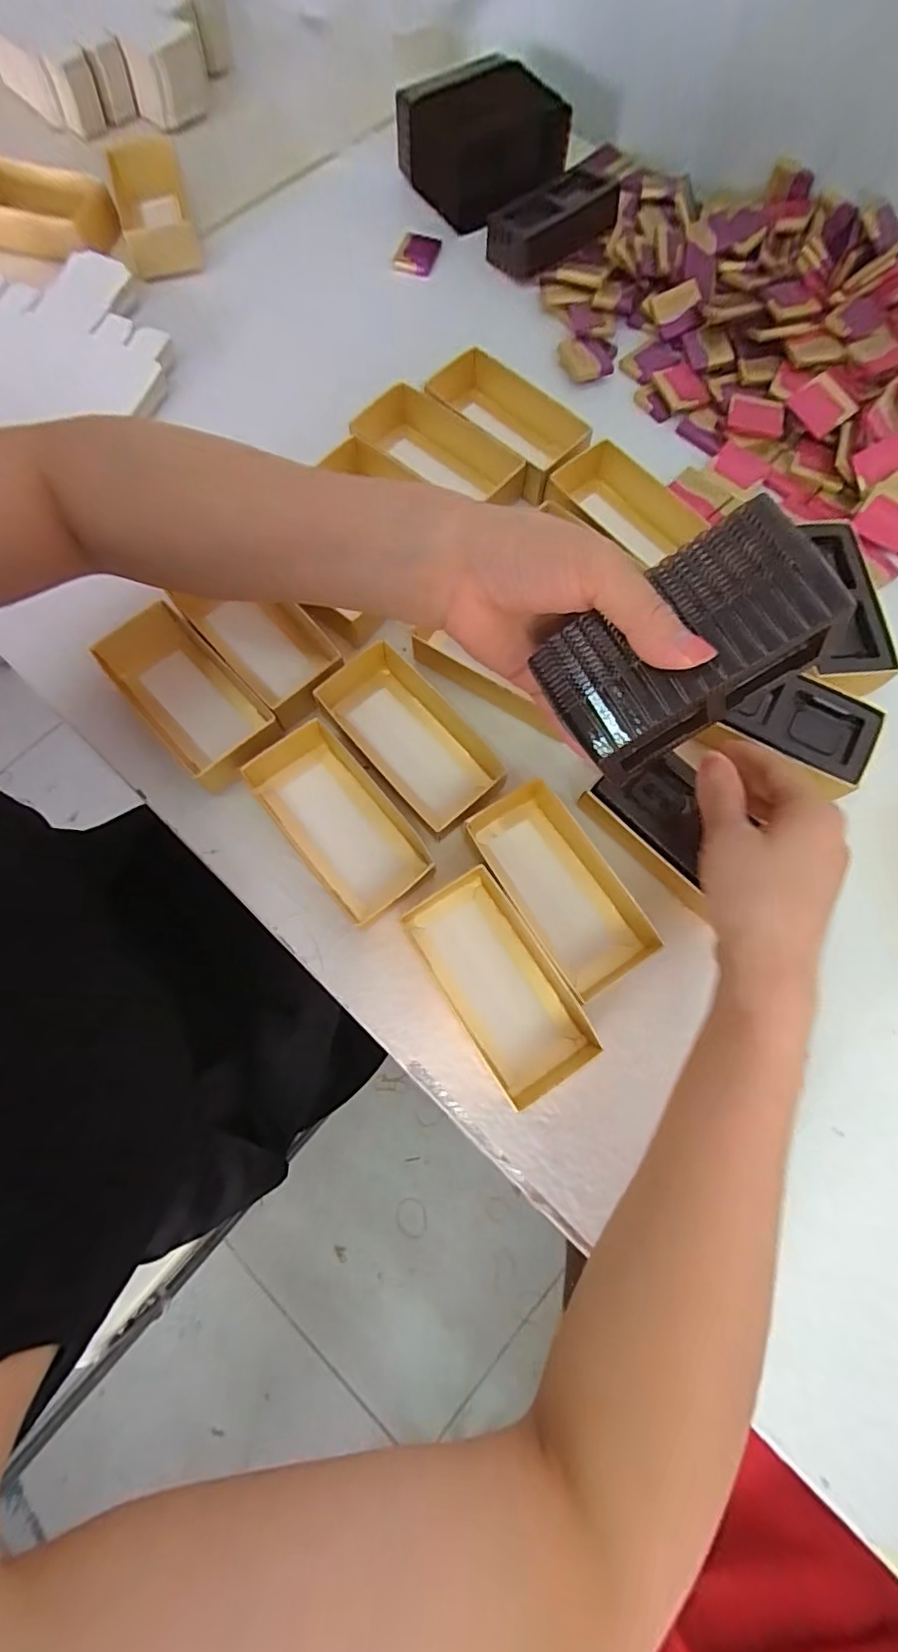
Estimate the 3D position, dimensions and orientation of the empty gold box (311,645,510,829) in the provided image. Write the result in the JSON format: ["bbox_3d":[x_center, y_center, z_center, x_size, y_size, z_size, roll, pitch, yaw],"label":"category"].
[{"bbox_3d":[-0.027,-0.059,0.351,0.055,0.027,0.121,-43,78,-11],"label":"empty gold box"}]

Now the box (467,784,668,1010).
[{"bbox_3d":[0.067,0.035,0.334,0.061,0.025,0.121,-34,76,-9],"label":"box"}]

